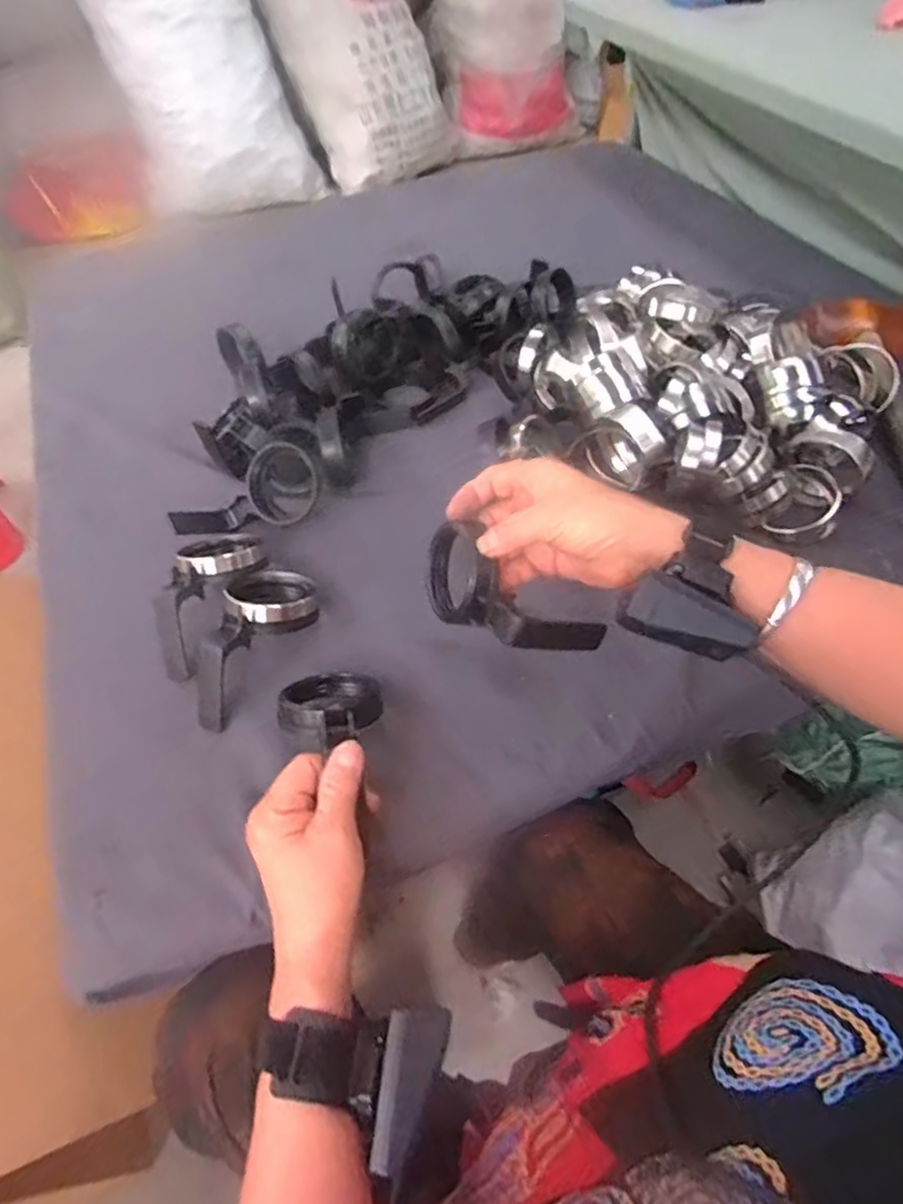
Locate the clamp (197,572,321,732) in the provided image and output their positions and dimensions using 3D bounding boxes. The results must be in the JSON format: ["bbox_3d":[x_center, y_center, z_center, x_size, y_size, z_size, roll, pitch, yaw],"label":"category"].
[{"bbox_3d":[-0.159,0.024,0.490,0.062,0.051,0.134,27,59,21],"label":"clamp"}]

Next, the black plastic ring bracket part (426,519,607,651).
[{"bbox_3d":[0.028,-0.008,0.419,0.053,0.058,0.136,-39,53,-24],"label":"black plastic ring bracket part"}]

